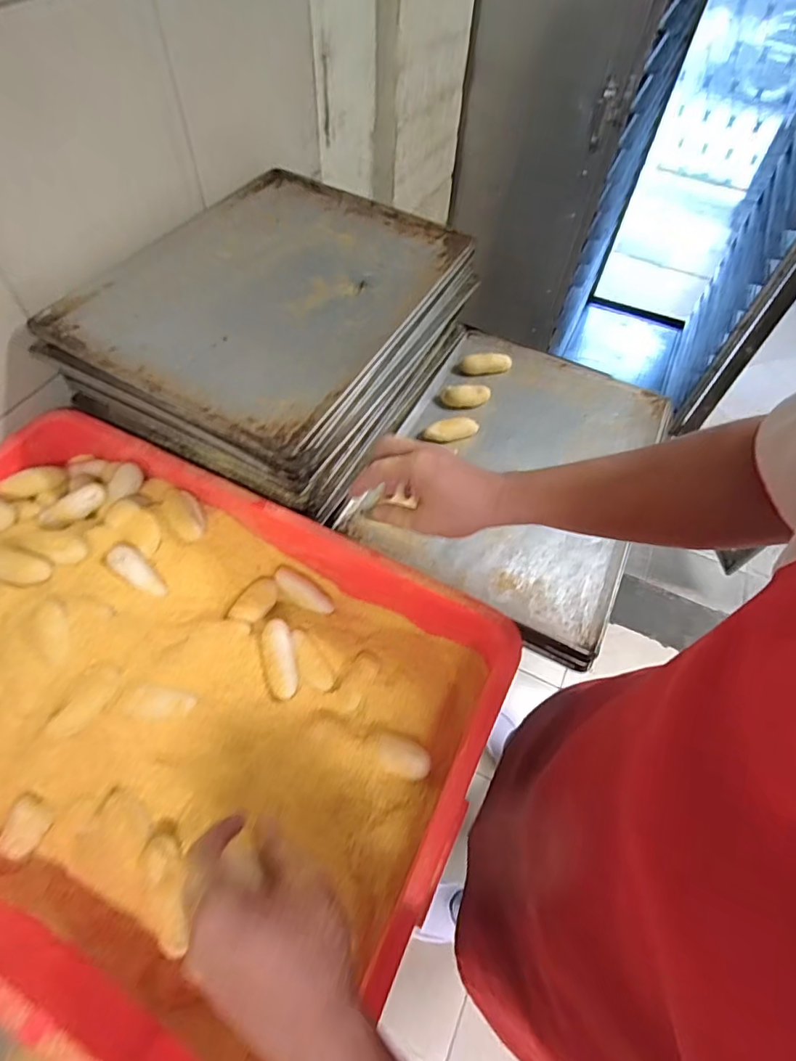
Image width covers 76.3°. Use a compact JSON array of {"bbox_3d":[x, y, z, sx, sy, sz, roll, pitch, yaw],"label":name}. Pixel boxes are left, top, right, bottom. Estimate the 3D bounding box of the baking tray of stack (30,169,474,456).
[{"bbox_3d":[-0.150,-0.311,0.633,0.350,0.028,0.455,25,59,13],"label":"baking tray of stack"}]

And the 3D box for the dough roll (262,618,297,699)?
[{"bbox_3d":[-0.120,0.129,0.511,0.030,0.019,0.076,-11,58,-11],"label":"dough roll"}]

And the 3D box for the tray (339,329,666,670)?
[{"bbox_3d":[0.159,-0.095,0.682,0.332,0.026,0.452,25,59,13],"label":"tray"}]

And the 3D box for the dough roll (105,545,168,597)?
[{"bbox_3d":[-0.266,0.043,0.521,0.068,0.016,0.026,48,58,-21],"label":"dough roll"}]

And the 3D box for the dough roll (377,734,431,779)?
[{"bbox_3d":[0.005,0.205,0.460,0.050,0.017,0.032,16,57,7],"label":"dough roll"}]

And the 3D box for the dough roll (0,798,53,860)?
[{"bbox_3d":[-0.313,0.251,0.425,0.029,0.016,0.040,13,57,5],"label":"dough roll"}]

